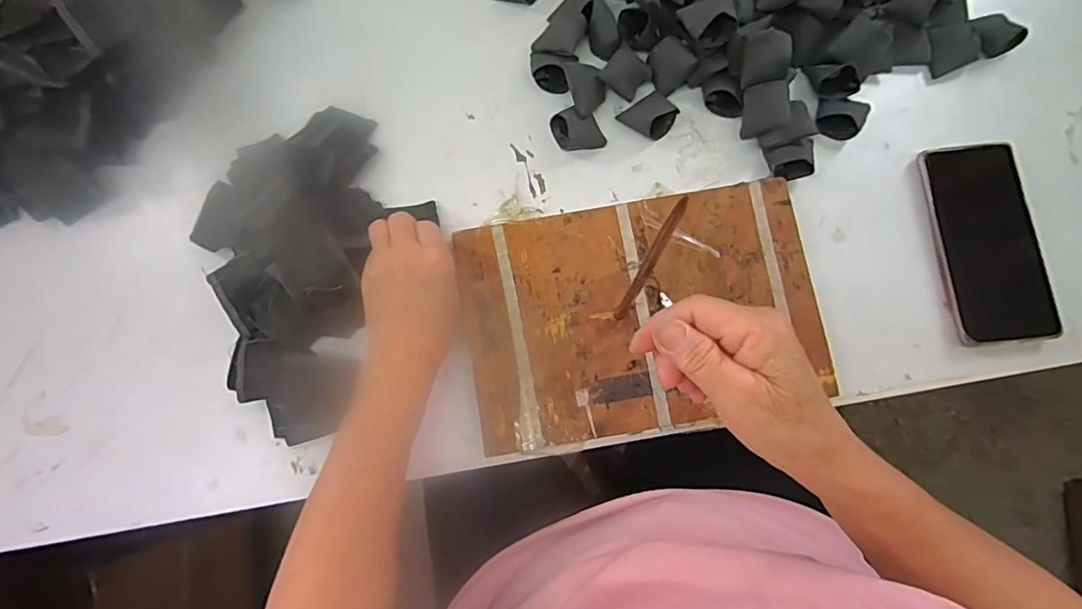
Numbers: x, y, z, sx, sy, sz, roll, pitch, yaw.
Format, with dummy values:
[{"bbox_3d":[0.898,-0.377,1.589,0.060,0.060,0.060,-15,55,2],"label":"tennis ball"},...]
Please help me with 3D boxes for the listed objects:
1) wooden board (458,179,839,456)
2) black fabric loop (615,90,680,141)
[{"bbox_3d":[0.079,0.008,0.428,0.268,0.013,0.180,-10,79,-1],"label":"wooden board"},{"bbox_3d":[0.092,-0.159,0.453,0.041,0.019,0.037,-40,81,-6],"label":"black fabric loop"}]

